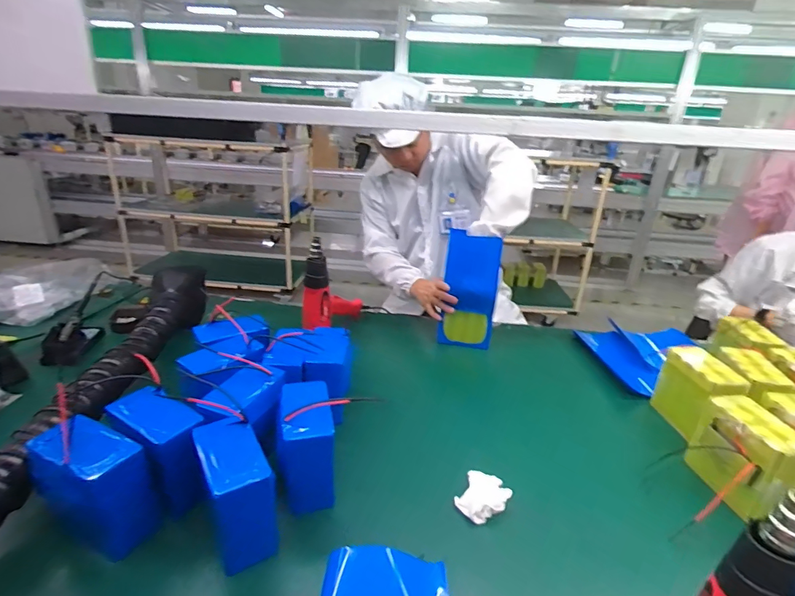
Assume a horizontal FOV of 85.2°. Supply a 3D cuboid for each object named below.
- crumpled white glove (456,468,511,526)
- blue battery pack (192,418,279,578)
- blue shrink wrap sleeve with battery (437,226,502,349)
[{"bbox_3d":[0.135,0.320,0.691,0.073,0.030,0.078,19,28,32],"label":"crumpled white glove"},{"bbox_3d":[-0.230,0.272,0.609,0.081,0.139,0.142,-13,28,-34],"label":"blue battery pack"},{"bbox_3d":[0.187,-0.014,1.109,0.134,0.297,0.029,6,14,1],"label":"blue shrink wrap sleeve with battery"}]

